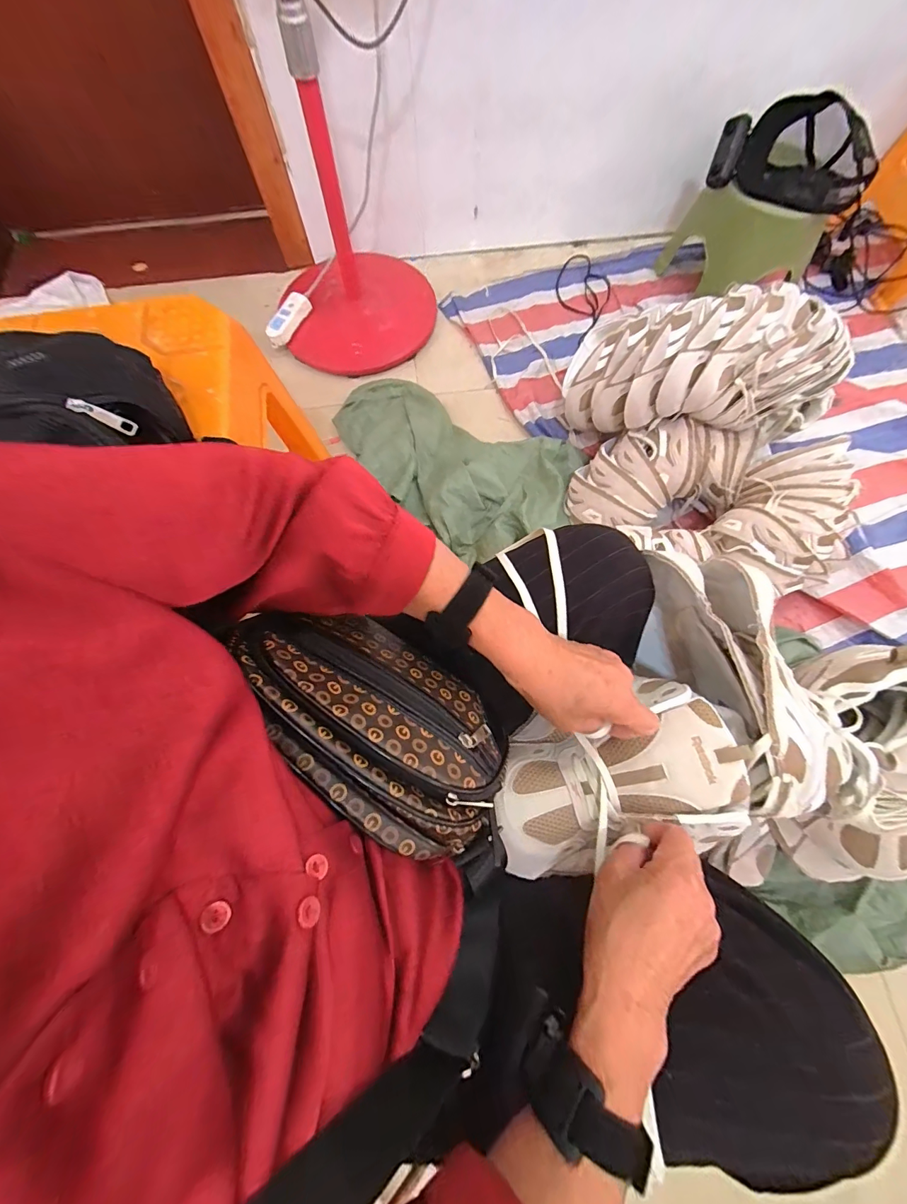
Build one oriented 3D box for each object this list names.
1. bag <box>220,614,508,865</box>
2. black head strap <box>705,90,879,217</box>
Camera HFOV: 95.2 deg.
[{"bbox_3d":[-0.057,0.078,0.296,0.219,0.083,0.112,35,76,12],"label":"bag"},{"bbox_3d":[0.707,-0.915,0.862,0.308,0.141,0.085,18,73,7],"label":"black head strap"}]

